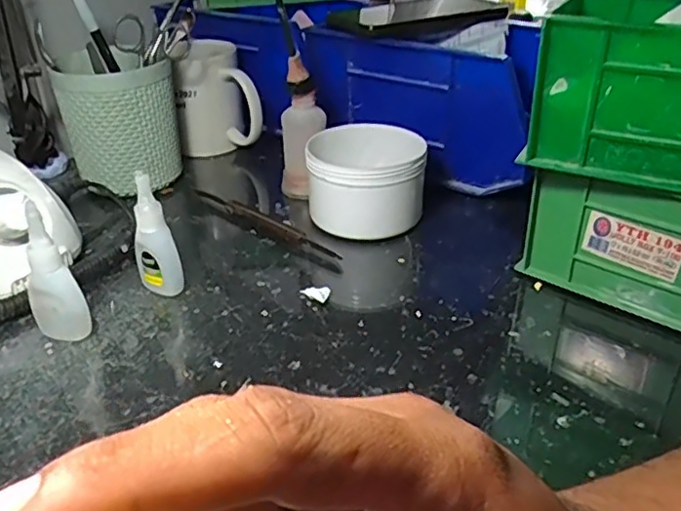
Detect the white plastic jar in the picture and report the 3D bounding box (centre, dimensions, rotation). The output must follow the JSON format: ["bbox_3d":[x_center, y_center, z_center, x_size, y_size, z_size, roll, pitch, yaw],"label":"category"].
[{"bbox_3d":[0.020,-0.058,0.492,0.088,0.065,0.076,2,32,4],"label":"white plastic jar"}]

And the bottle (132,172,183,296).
[{"bbox_3d":[-0.120,-0.011,0.406,0.022,0.085,0.018,24,40,35],"label":"bottle"}]

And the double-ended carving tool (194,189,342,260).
[{"bbox_3d":[-0.061,-0.027,0.497,0.156,0.013,0.012,25,40,35],"label":"double-ended carving tool"}]

